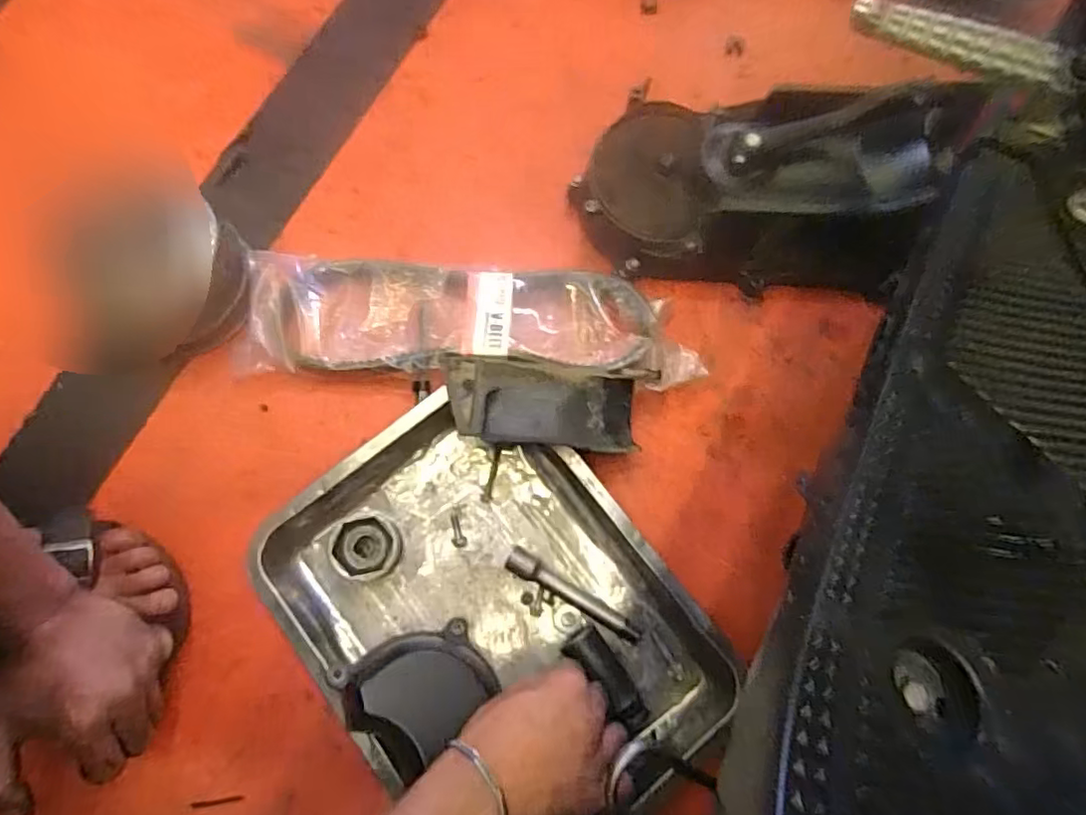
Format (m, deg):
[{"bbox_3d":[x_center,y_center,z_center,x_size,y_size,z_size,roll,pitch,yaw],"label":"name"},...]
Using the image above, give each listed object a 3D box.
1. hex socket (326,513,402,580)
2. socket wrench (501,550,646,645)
[{"bbox_3d":[-0.137,0.113,0.466,0.053,0.051,0.048,-22,76,-6],"label":"hex socket"},{"bbox_3d":[0.025,0.152,0.471,0.119,0.019,0.020,28,76,7],"label":"socket wrench"}]

